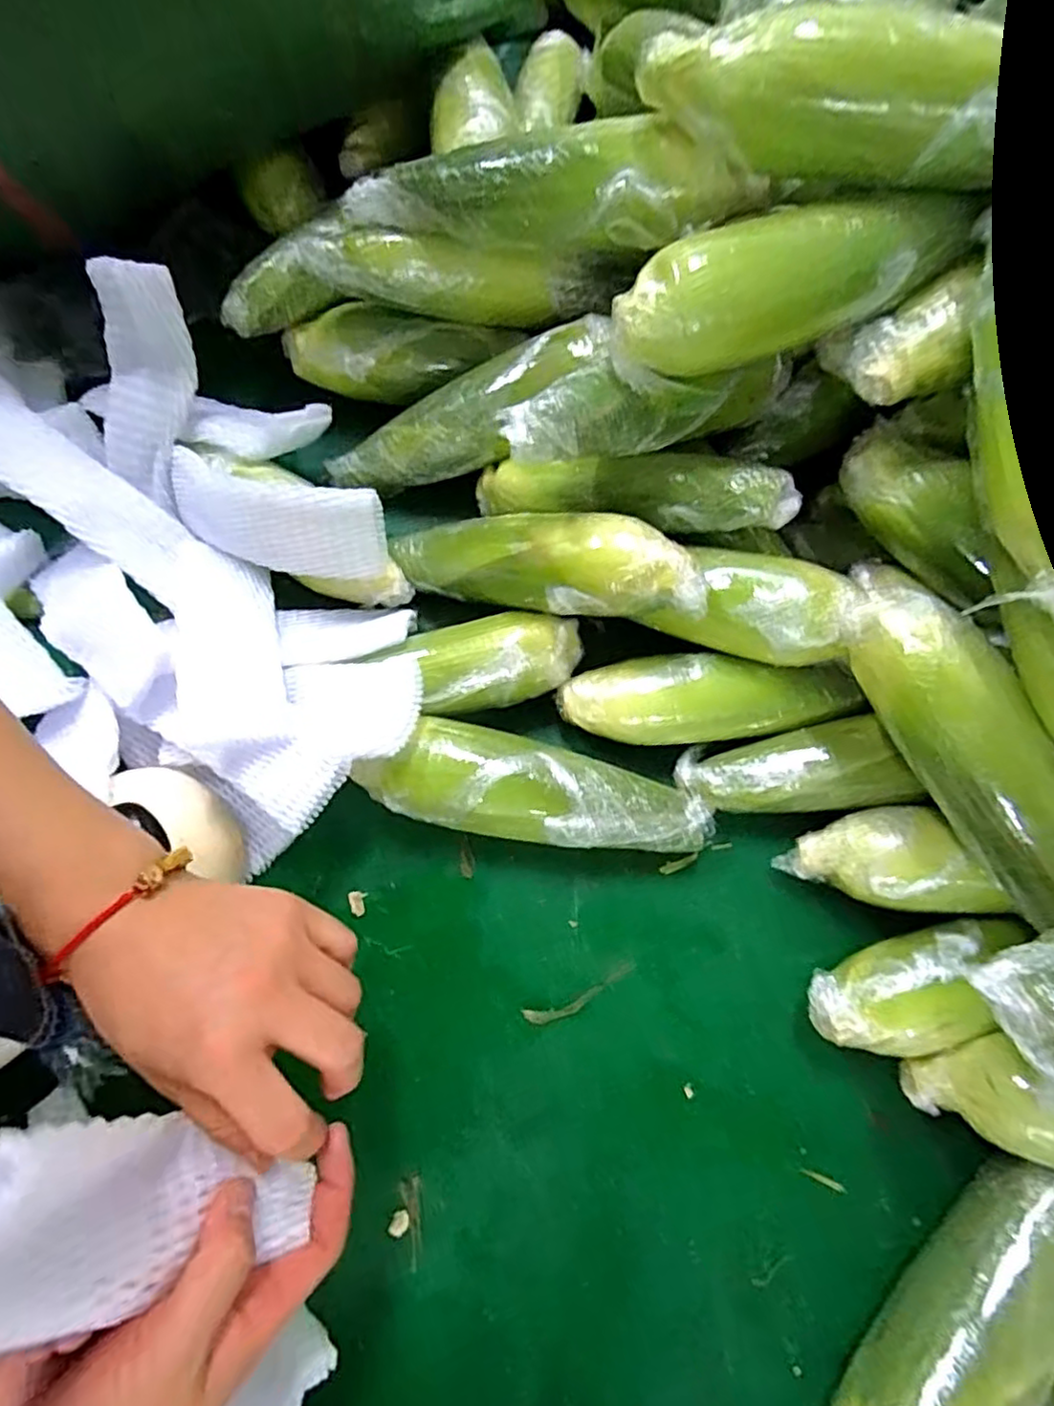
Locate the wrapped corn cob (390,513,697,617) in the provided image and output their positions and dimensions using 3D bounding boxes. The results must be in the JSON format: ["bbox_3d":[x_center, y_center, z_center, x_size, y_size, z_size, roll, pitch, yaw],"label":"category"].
[{"bbox_3d":[-0.002,-0.095,0.435,0.228,0.043,0.057,9,74,30],"label":"wrapped corn cob"}]

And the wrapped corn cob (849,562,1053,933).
[{"bbox_3d":[0.232,0.019,0.347,0.057,0.045,0.196,-26,77,-6],"label":"wrapped corn cob"}]

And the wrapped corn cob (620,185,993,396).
[{"bbox_3d":[0.136,-0.227,0.353,0.183,0.055,0.050,-19,76,-4],"label":"wrapped corn cob"}]

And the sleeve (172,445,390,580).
[{"bbox_3d":[-0.175,-0.125,0.445,0.181,0.061,0.030,16,38,19],"label":"sleeve"}]

